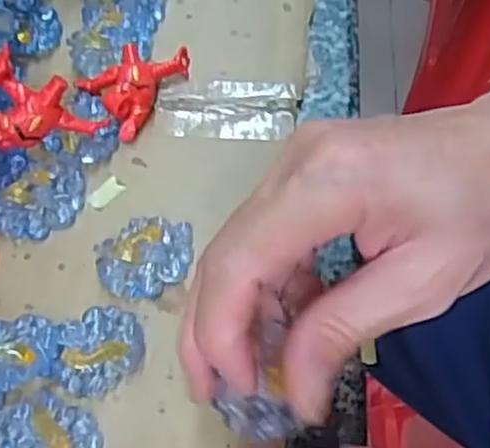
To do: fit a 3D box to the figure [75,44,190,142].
[{"bbox_3d":[-0.050,-0.063,0.308,0.034,0.016,0.047,29,70,14],"label":"figure"}]

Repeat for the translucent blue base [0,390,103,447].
[{"bbox_3d":[-0.068,0.077,0.249,0.036,0.013,0.030,31,70,15],"label":"translucent blue base"}]

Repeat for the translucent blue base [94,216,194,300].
[{"bbox_3d":[-0.040,0.013,0.279,0.035,0.007,0.032,7,66,5],"label":"translucent blue base"}]

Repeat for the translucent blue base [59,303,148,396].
[{"bbox_3d":[-0.053,0.045,0.262,0.031,0.012,0.032,-1,66,1],"label":"translucent blue base"}]

